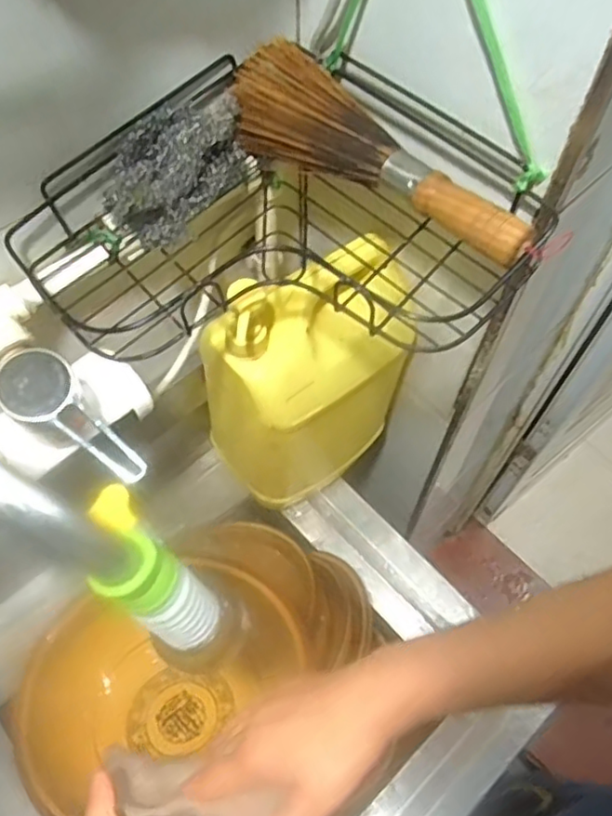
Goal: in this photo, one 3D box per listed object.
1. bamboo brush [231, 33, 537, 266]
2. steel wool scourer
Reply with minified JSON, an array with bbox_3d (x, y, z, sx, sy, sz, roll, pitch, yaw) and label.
[{"bbox_3d":[0.050,-0.170,0.442,0.245,0.051,0.067,41,68,20],"label":"bamboo brush"},{"bbox_3d":[-0.087,-0.169,0.456,0.119,0.054,0.063,-39,68,-20],"label":"steel wool scourer"}]

